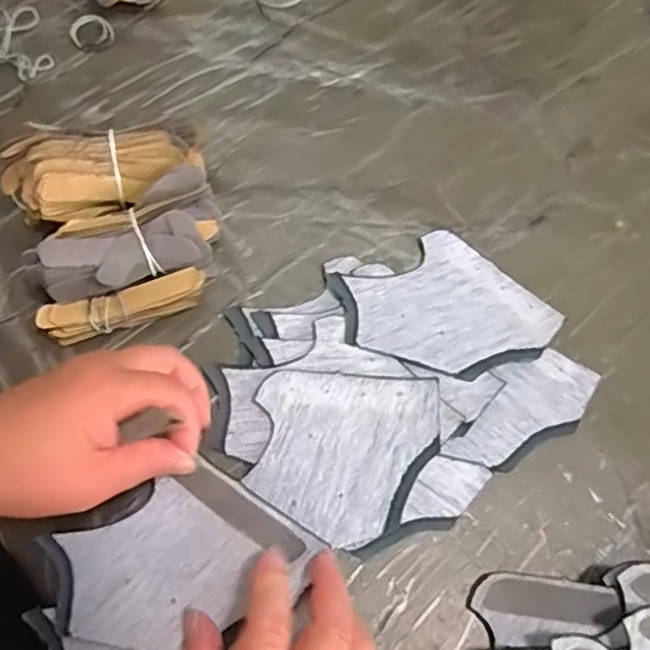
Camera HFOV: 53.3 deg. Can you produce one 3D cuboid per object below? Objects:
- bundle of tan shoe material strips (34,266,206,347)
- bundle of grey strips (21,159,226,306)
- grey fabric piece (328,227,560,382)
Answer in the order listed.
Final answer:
[{"bbox_3d":[-0.122,-0.010,0.399,0.098,0.024,0.022,-17,68,-9],"label":"bundle of tan shoe material strips"},{"bbox_3d":[-0.118,-0.046,0.400,0.115,0.047,0.048,-28,70,-13],"label":"bundle of grey strips"},{"bbox_3d":[0.076,-0.010,0.412,0.122,0.014,0.101,-27,70,-13],"label":"grey fabric piece"}]

